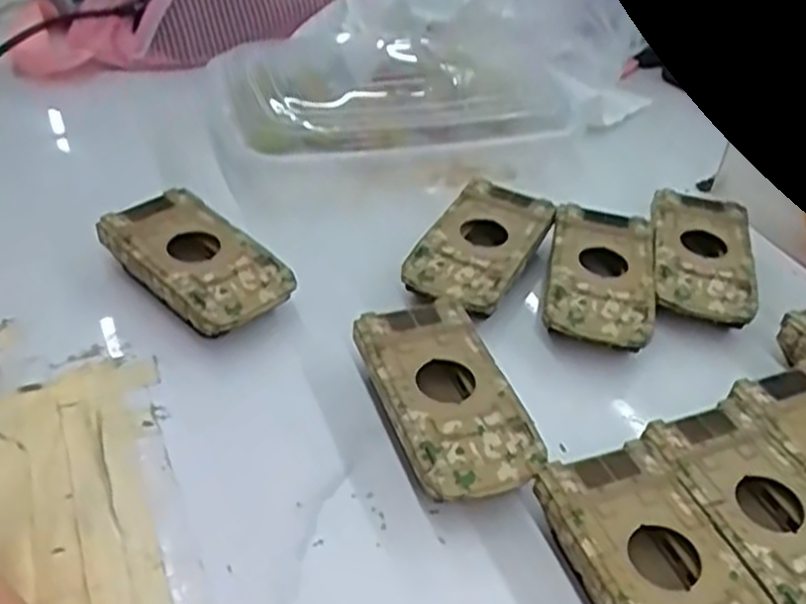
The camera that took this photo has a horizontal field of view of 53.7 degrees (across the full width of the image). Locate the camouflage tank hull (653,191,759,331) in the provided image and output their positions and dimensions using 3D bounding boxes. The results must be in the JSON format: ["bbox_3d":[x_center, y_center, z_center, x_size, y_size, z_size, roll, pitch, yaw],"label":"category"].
[{"bbox_3d":[0.155,-0.020,0.419,0.048,0.026,0.093,11,40,7],"label":"camouflage tank hull"}]

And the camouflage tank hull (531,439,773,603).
[{"bbox_3d":[0.087,0.097,0.272,0.053,0.025,0.094,-13,43,-21],"label":"camouflage tank hull"}]

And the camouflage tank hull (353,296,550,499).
[{"bbox_3d":[0.017,0.043,0.327,0.051,0.027,0.094,-11,43,-19],"label":"camouflage tank hull"}]

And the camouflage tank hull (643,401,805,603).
[{"bbox_3d":[0.133,0.083,0.293,0.049,0.023,0.095,-14,44,-21],"label":"camouflage tank hull"}]

